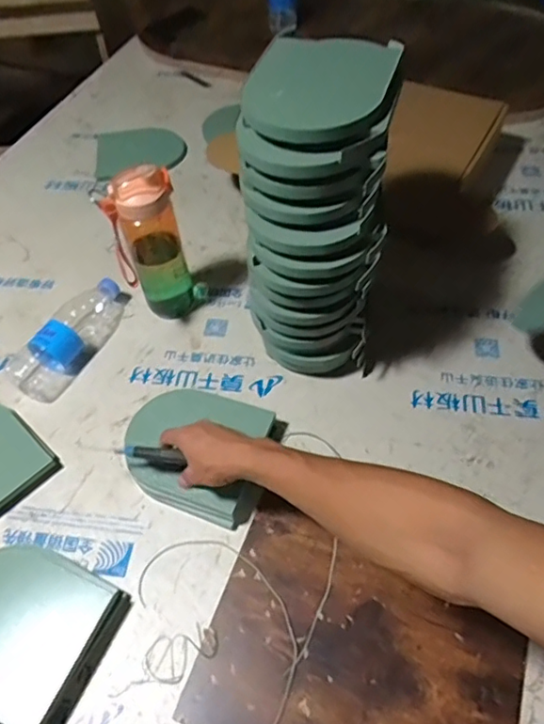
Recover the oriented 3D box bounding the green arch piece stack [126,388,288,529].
[{"bbox_3d":[-0.090,0.112,0.722,0.178,0.053,0.151,12,55,9],"label":"green arch piece stack"}]

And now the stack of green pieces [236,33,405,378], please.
[{"bbox_3d":[0.053,-0.166,0.714,0.164,0.366,0.205,2,54,4],"label":"stack of green pieces"}]

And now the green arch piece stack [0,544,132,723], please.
[{"bbox_3d":[-0.274,0.288,0.628,0.182,0.042,0.167,20,57,16],"label":"green arch piece stack"}]

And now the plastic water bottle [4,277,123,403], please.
[{"bbox_3d":[-0.295,-0.044,0.856,0.071,0.057,0.220,27,60,20],"label":"plastic water bottle"}]

